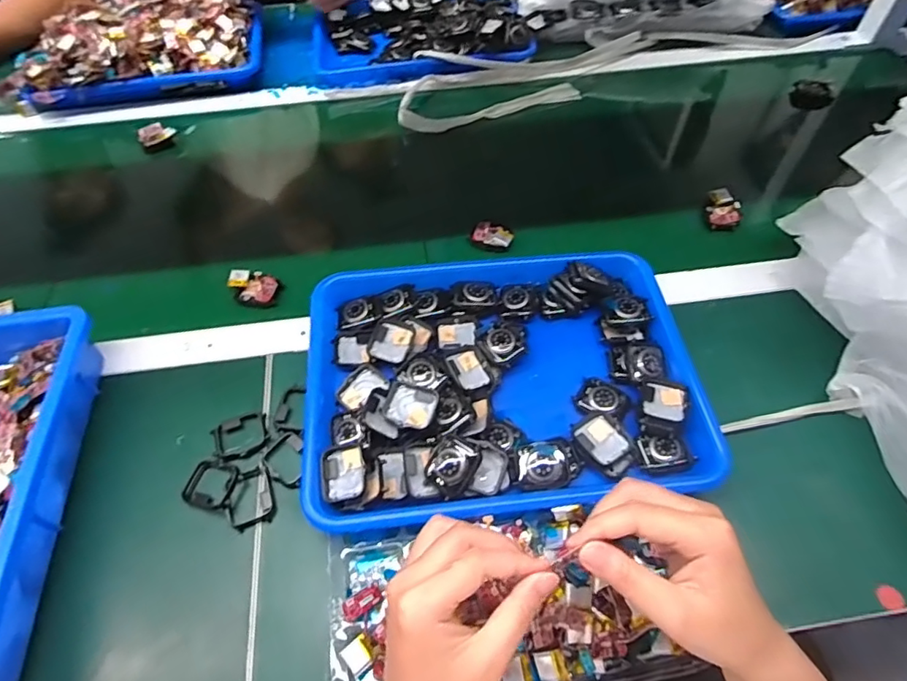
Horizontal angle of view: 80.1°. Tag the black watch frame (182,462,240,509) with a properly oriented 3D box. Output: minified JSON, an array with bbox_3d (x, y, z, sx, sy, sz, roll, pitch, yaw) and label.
[{"bbox_3d":[-0.195,0.116,0.434,0.041,0.010,0.035,5,55,5],"label":"black watch frame"}]

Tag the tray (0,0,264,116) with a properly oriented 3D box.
[{"bbox_3d":[-0.454,-0.422,0.770,0.348,0.073,0.197,-12,55,-7],"label":"tray"}]

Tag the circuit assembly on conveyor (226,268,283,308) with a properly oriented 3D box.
[{"bbox_3d":[-0.205,-0.053,0.550,0.053,0.014,0.038,16,56,13],"label":"circuit assembly on conveyor"}]

